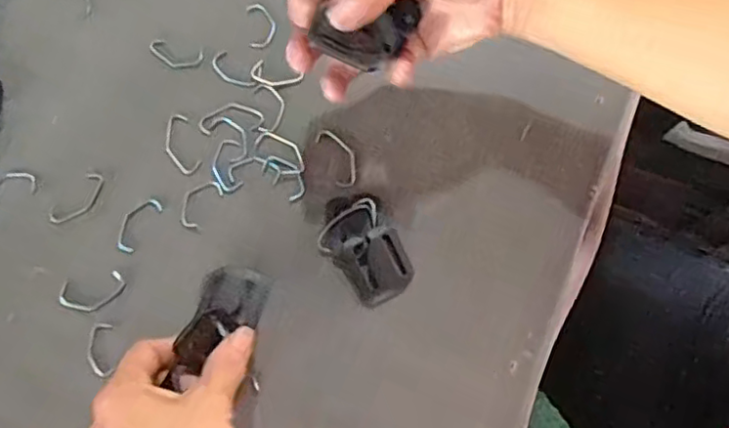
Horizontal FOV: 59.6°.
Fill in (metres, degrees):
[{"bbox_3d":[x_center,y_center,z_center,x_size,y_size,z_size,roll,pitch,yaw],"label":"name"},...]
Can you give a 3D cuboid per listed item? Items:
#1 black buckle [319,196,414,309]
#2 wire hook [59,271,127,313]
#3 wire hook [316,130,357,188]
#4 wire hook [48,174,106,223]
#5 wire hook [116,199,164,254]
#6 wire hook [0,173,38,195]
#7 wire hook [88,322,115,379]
[{"bbox_3d":[0.000,0.020,0.377,0.038,0.013,0.064,-34,73,-9],"label":"black buckle"},{"bbox_3d":[-0.158,0.046,0.369,0.039,0.004,0.021,-11,71,-1],"label":"wire hook"},{"bbox_3d":[-0.016,-0.036,0.397,0.018,0.004,0.042,-25,72,-6],"label":"wire hook"},{"bbox_3d":[-0.174,-0.009,0.387,0.017,0.004,0.039,39,77,14],"label":"wire hook"},{"bbox_3d":[-0.137,0.005,0.380,0.018,0.004,0.036,27,74,11],"label":"wire hook"},{"bbox_3d":[-0.218,-0.017,0.390,0.033,0.004,0.018,-16,72,-3],"label":"wire hook"},{"bbox_3d":[-0.150,0.077,0.359,0.015,0.004,0.031,-6,71,0],"label":"wire hook"}]

